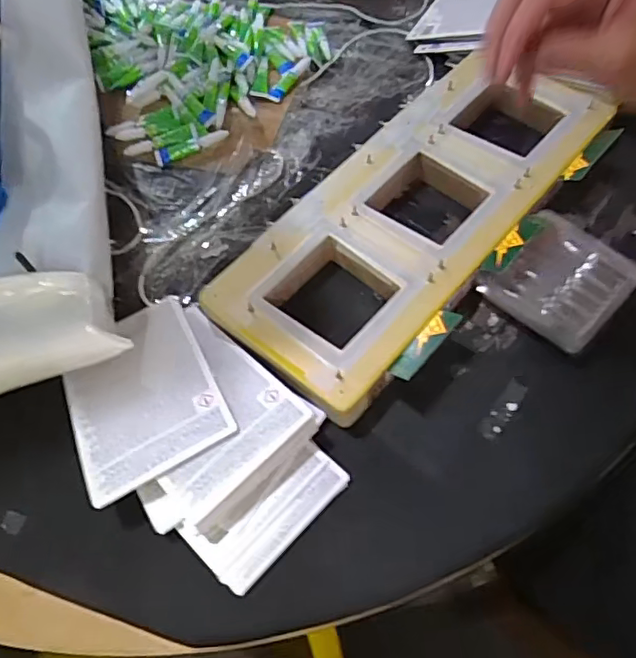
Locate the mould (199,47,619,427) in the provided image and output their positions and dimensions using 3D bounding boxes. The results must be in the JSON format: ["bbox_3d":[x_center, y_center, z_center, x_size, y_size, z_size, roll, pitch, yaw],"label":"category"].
[{"bbox_3d":[0.090,-0.119,0.535,0.177,0.034,0.413,36,70,23],"label":"mould"}]

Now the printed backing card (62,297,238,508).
[{"bbox_3d":[-0.147,0.048,0.471,0.117,0.007,0.167,-28,48,-9],"label":"printed backing card"}]

